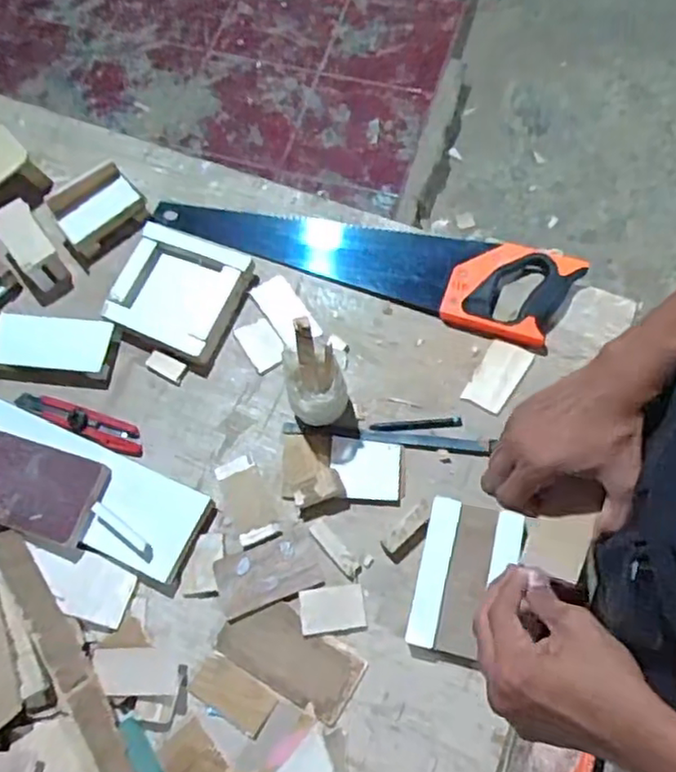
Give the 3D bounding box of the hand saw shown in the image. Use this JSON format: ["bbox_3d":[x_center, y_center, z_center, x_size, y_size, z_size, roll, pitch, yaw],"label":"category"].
[{"bbox_3d":[0.019,-0.153,0.790,0.510,0.031,0.113,13,71,11],"label":"hand saw"}]

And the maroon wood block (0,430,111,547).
[{"bbox_3d":[-0.349,0.100,0.696,0.190,0.015,0.090,16,65,7],"label":"maroon wood block"}]

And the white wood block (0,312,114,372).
[{"bbox_3d":[-0.338,-0.051,0.762,0.137,0.020,0.065,4,72,6],"label":"white wood block"}]

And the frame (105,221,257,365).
[{"bbox_3d":[-0.192,-0.115,0.780,0.145,0.040,0.140,23,75,12],"label":"frame"}]

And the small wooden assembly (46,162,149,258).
[{"bbox_3d":[-0.303,-0.223,0.823,0.102,0.056,0.067,-37,78,-12],"label":"small wooden assembly"}]

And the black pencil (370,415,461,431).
[{"bbox_3d":[0.087,0.043,0.723,0.101,0.008,0.014,-5,71,3],"label":"black pencil"}]

